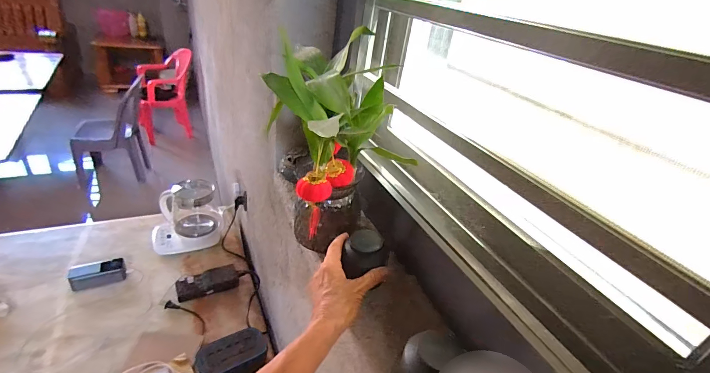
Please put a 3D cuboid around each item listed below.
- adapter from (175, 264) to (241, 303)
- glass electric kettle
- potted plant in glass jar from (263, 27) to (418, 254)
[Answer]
[{"bbox_3d":[-0.427,0.282,1.031,0.180,0.043,0.061,-9,35,-27],"label":"adapter"},{"bbox_3d":[-0.552,0.077,1.179,0.249,0.198,0.176,-9,35,-28],"label":"glass electric kettle"},{"bbox_3d":[-0.044,-0.049,0.507,0.156,0.265,0.167,-2,32,-18],"label":"potted plant in glass jar"}]

